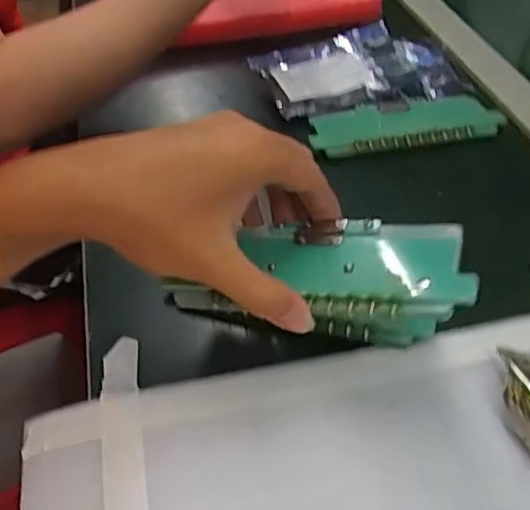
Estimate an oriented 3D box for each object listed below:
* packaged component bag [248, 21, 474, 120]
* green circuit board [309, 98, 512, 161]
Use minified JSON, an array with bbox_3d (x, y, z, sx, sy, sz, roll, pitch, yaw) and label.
[{"bbox_3d":[0.082,-0.160,0.577,0.164,0.025,0.104,-11,44,-11],"label":"packaged component bag"},{"bbox_3d":[0.109,-0.105,0.535,0.151,0.011,0.059,-7,44,-8],"label":"green circuit board"}]

